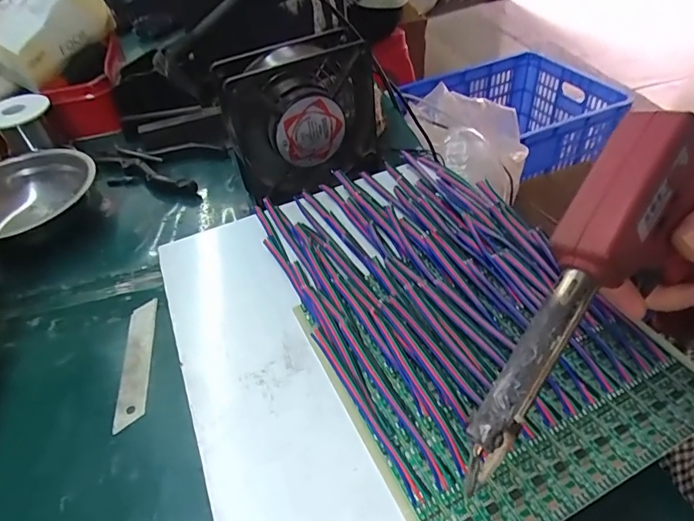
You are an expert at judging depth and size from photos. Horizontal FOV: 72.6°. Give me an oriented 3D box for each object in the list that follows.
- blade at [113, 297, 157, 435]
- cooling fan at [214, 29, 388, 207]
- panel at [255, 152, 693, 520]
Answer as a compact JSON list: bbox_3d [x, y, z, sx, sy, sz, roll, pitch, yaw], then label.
[{"bbox_3d":[-0.139,0.065,0.315,0.017,0.004,0.097,-7,45,-9],"label":"blade"},{"bbox_3d":[-0.039,-0.121,0.402,0.126,0.115,0.050,-24,46,-20],"label":"cooling fan"},{"bbox_3d":[0.053,0.016,0.282,0.159,0.025,0.255,-21,45,-17],"label":"panel"}]

